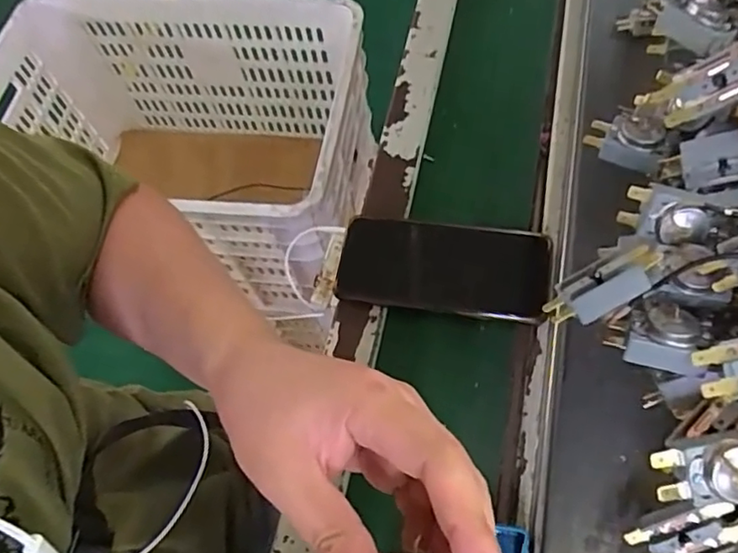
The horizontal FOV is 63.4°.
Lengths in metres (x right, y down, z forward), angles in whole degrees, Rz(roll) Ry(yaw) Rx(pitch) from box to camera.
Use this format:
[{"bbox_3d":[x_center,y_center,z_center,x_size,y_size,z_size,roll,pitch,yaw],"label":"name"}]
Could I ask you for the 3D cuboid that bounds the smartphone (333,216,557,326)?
[{"bbox_3d":[0.058,-0.008,0.466,0.162,0.013,0.075,6,64,10],"label":"smartphone"}]

